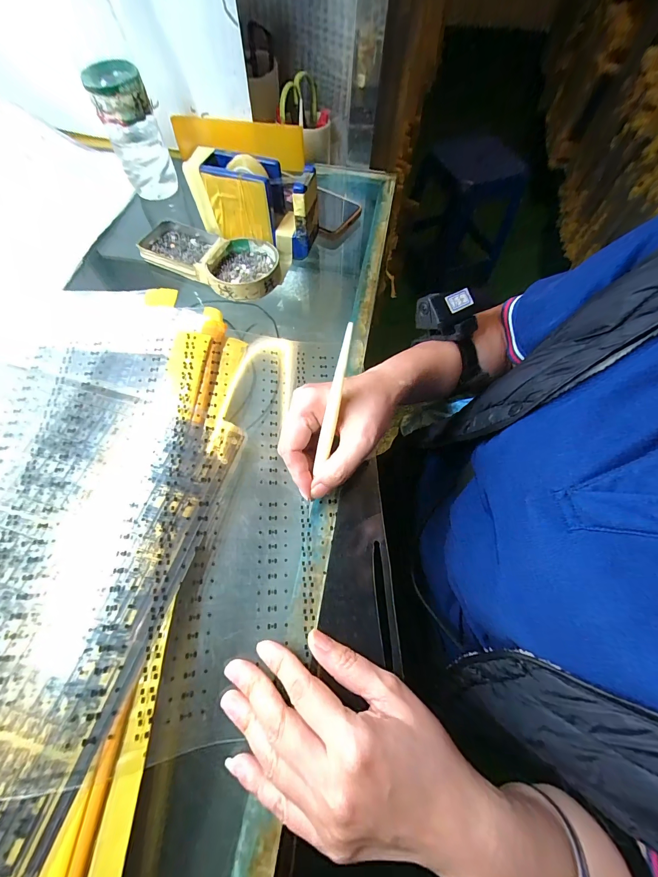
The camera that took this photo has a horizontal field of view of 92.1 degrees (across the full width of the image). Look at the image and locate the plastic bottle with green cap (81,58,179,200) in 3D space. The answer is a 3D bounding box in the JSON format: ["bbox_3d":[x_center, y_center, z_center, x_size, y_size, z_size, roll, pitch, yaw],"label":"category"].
[{"bbox_3d":[-0.245,-0.386,0.396,0.062,0.107,0.056,-24,69,-11],"label":"plastic bottle with green cap"}]

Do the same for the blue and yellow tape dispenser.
[{"bbox_3d":[-0.105,-0.278,0.372,0.100,0.081,0.048,16,67,5],"label":"blue and yellow tape dispenser"}]

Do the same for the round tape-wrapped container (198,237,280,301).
[{"bbox_3d":[-0.099,-0.198,0.368,0.083,0.019,0.081,0,66,-1],"label":"round tape-wrapped container"}]

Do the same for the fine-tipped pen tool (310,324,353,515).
[{"bbox_3d":[0.000,-0.008,0.236,0.009,0.010,0.147,14,109,5],"label":"fine-tipped pen tool"}]

